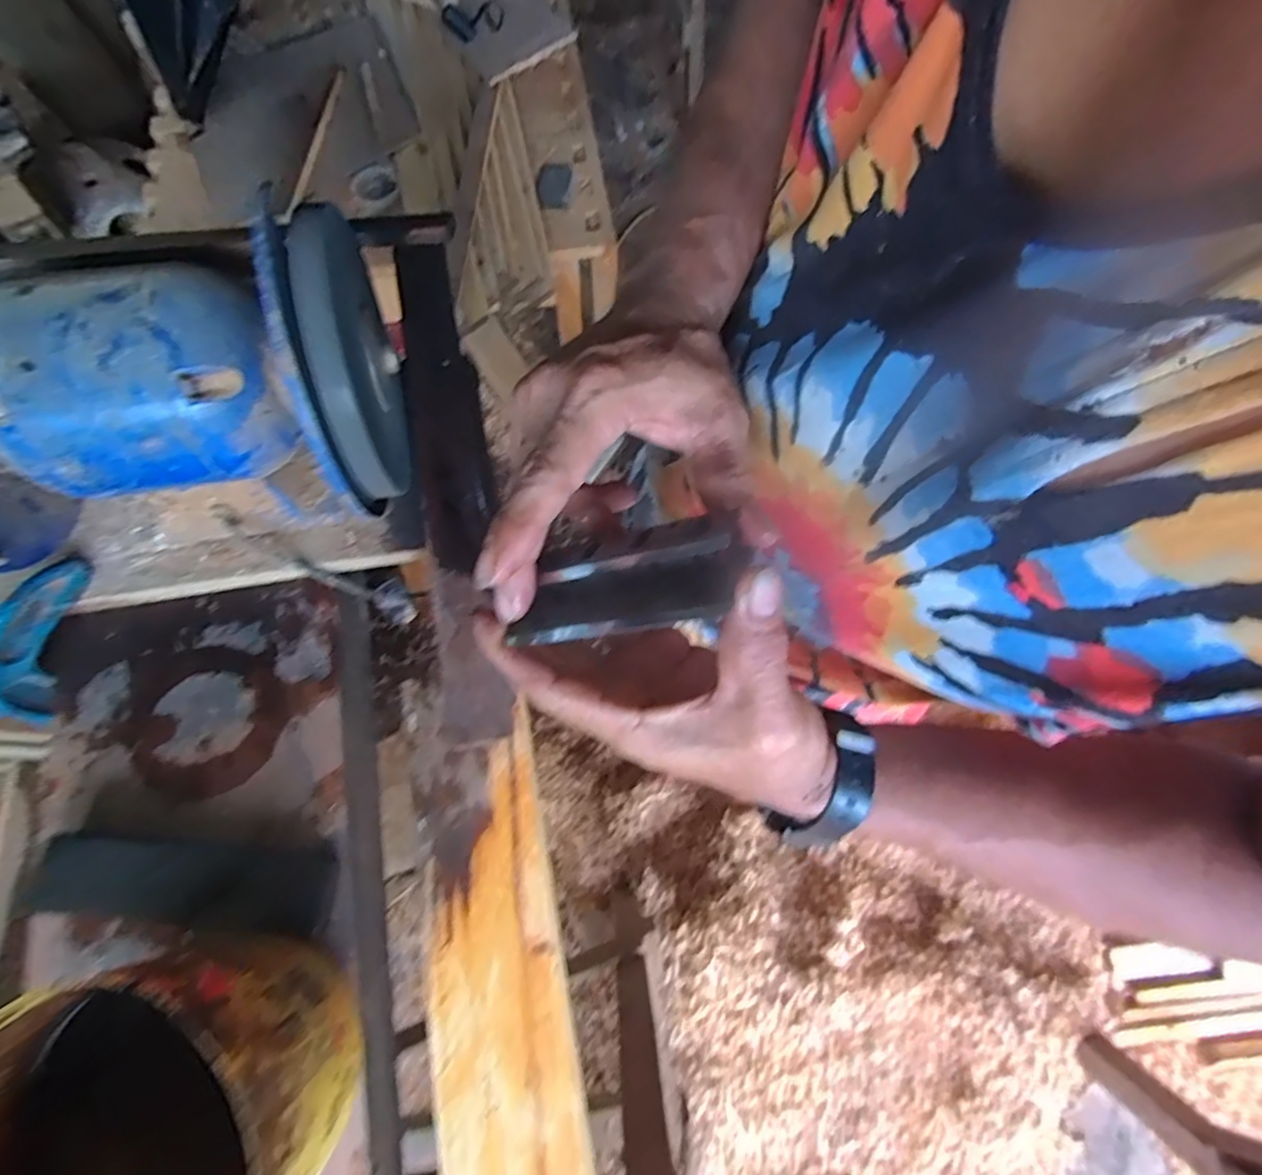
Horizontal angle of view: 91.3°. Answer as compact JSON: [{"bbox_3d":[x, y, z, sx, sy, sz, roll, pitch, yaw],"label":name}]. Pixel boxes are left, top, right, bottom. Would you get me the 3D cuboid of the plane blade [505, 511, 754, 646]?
[{"bbox_3d":[-0.003,-0.004,0.254,0.107,0.010,0.046,-13,60,27],"label":"plane blade"}]

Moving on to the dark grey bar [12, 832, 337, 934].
[{"bbox_3d":[-0.319,0.210,0.442,0.200,0.028,0.055,3,72,0],"label":"dark grey bar"}]

